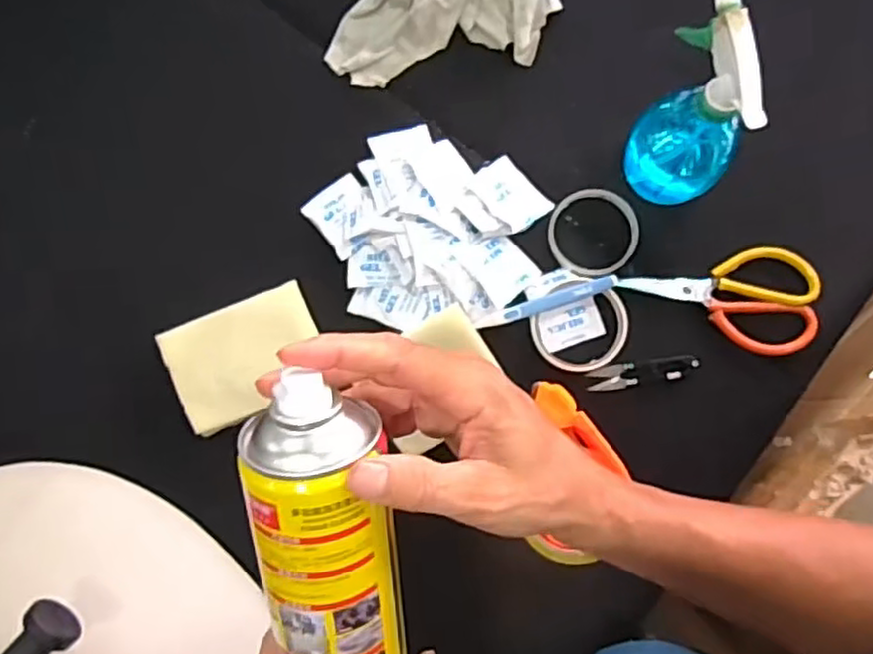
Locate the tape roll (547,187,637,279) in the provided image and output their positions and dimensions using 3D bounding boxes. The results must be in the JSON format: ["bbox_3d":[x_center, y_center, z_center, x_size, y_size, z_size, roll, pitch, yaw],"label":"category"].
[{"bbox_3d":[0.149,-0.090,0.654,0.085,0.020,0.085,0,81,1],"label":"tape roll"}]

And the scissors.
[{"bbox_3d":[0.264,-0.021,0.641,0.174,0.016,0.094,-3,81,0],"label":"scissors"}]

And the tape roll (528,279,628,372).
[{"bbox_3d":[0.132,0.001,0.642,0.086,0.013,0.083,0,81,1],"label":"tape roll"}]

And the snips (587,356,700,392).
[{"bbox_3d":[0.190,0.042,0.641,0.098,0.014,0.022,-10,81,-1],"label":"snips"}]

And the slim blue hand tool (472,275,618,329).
[{"bbox_3d":[0.101,-0.022,0.639,0.135,0.011,0.015,-17,81,-2],"label":"slim blue hand tool"}]

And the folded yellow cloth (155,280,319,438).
[{"bbox_3d":[-0.173,0.028,0.634,0.133,0.014,0.102,-24,81,-3],"label":"folded yellow cloth"}]

